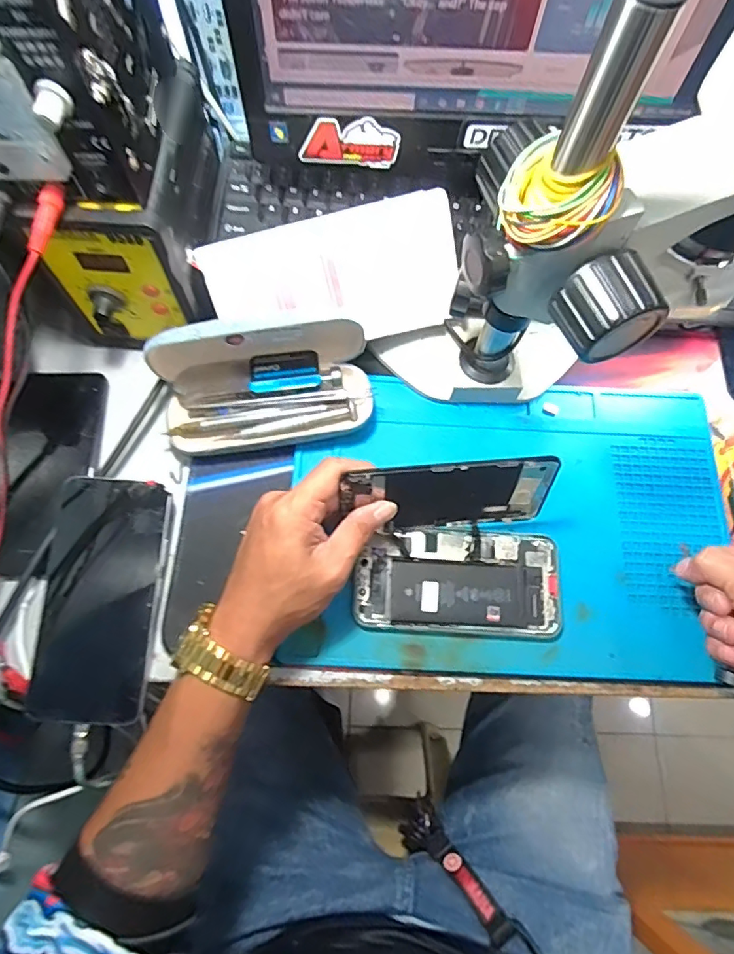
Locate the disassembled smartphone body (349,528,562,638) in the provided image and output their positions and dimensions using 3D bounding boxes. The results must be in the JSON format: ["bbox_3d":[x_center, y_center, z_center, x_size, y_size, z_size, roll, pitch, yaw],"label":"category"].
[{"bbox_3d":[0.067,0.076,0.376,0.148,0.011,0.076,3,71,-1],"label":"disassembled smartphone body"}]

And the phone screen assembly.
[{"bbox_3d":[0.053,0.014,0.357,0.148,0.074,0.010,-4,54,-4],"label":"phone screen assembly"}]

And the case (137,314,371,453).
[{"bbox_3d":[-0.078,-0.074,0.389,0.160,0.063,0.083,-11,72,-5],"label":"case"}]

